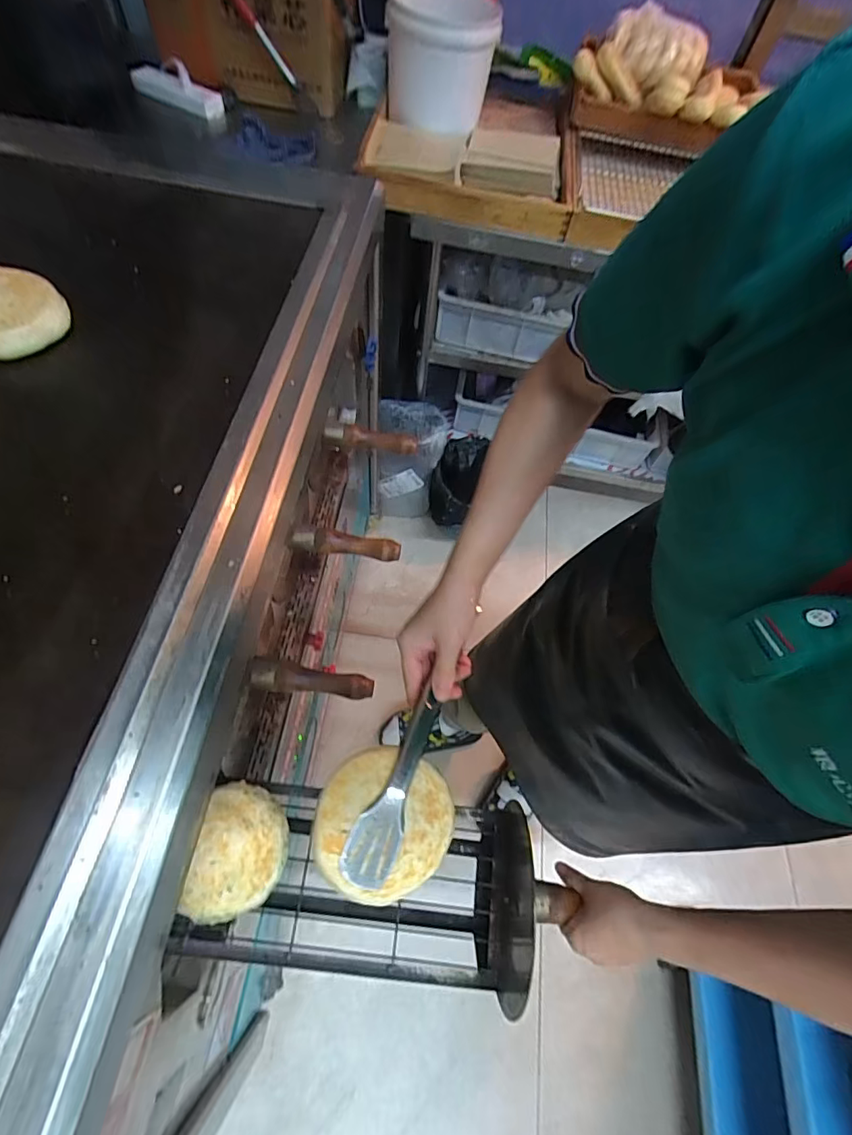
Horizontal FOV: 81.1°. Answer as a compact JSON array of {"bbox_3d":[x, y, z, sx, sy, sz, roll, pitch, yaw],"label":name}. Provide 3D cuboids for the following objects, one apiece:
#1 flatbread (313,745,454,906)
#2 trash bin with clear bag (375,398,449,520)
[{"bbox_3d":[-0.036,0.216,0.423,0.112,0.026,0.114,3,62,-5],"label":"flatbread"},{"bbox_3d":[-0.051,-0.293,1.449,0.184,0.327,0.181,2,62,-5],"label":"trash bin with clear bag"}]

